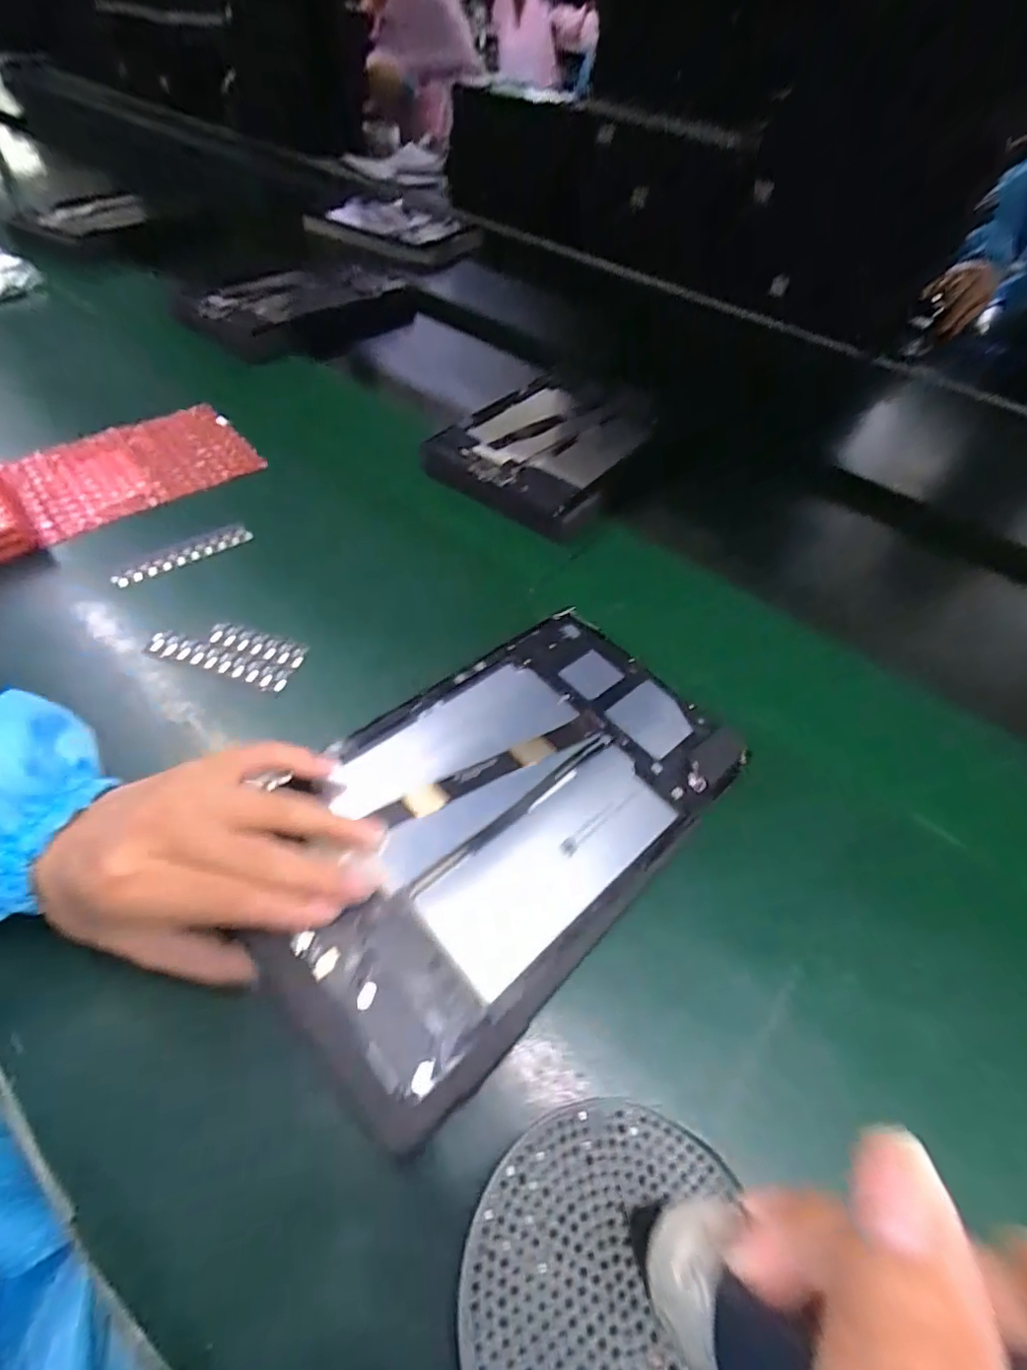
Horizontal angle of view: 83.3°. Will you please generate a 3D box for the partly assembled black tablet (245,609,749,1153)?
[{"bbox_3d":[-0.004,0.058,0.291,0.149,0.020,0.247,39,61,23],"label":"partly assembled black tablet"}]

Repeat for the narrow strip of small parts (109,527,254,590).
[{"bbox_3d":[-0.244,-0.095,0.428,0.097,0.014,0.010,-28,60,-25],"label":"narrow strip of small parts"}]

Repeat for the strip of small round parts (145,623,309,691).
[{"bbox_3d":[-0.186,-0.023,0.377,0.094,0.010,0.036,17,52,7],"label":"strip of small round parts"}]

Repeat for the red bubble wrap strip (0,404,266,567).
[{"bbox_3d":[-0.352,-0.163,0.454,0.270,0.034,0.115,-36,63,-29],"label":"red bubble wrap strip"}]

